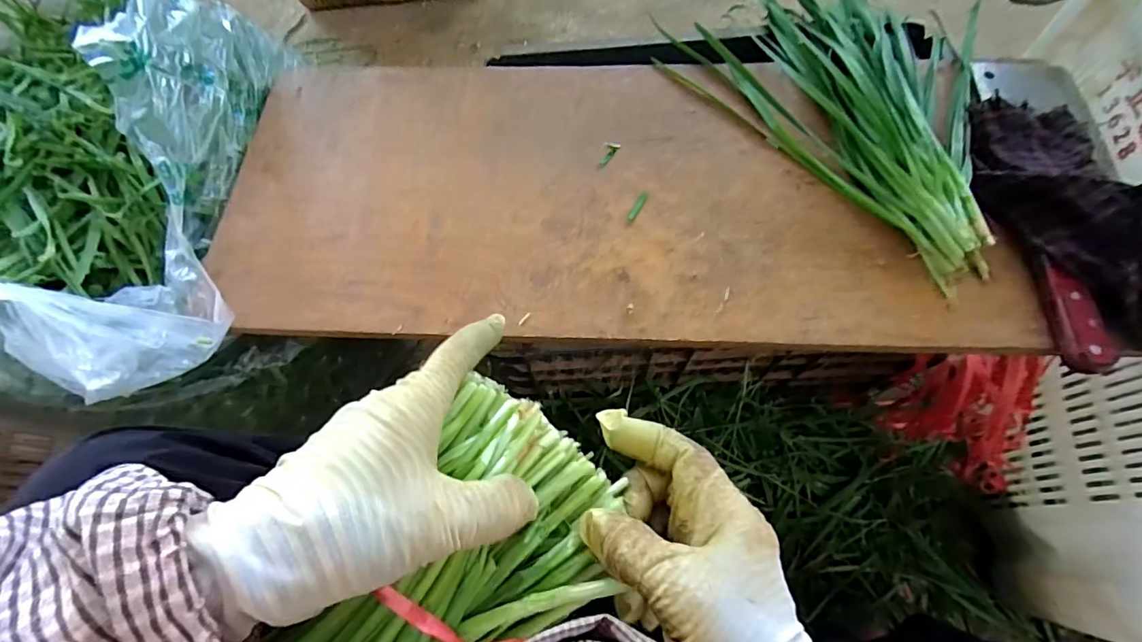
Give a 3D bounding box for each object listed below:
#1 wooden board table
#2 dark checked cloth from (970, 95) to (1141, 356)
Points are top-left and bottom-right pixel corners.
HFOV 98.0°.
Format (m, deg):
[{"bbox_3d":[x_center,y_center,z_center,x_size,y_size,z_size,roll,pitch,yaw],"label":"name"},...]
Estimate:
[{"bbox_3d":[0.025,-0.122,0.456,0.655,0.014,0.296,1,68,3],"label":"wooden board table"},{"bbox_3d":[0.406,-0.091,0.392,0.103,0.051,0.241,-17,67,-4],"label":"dark checked cloth"}]

